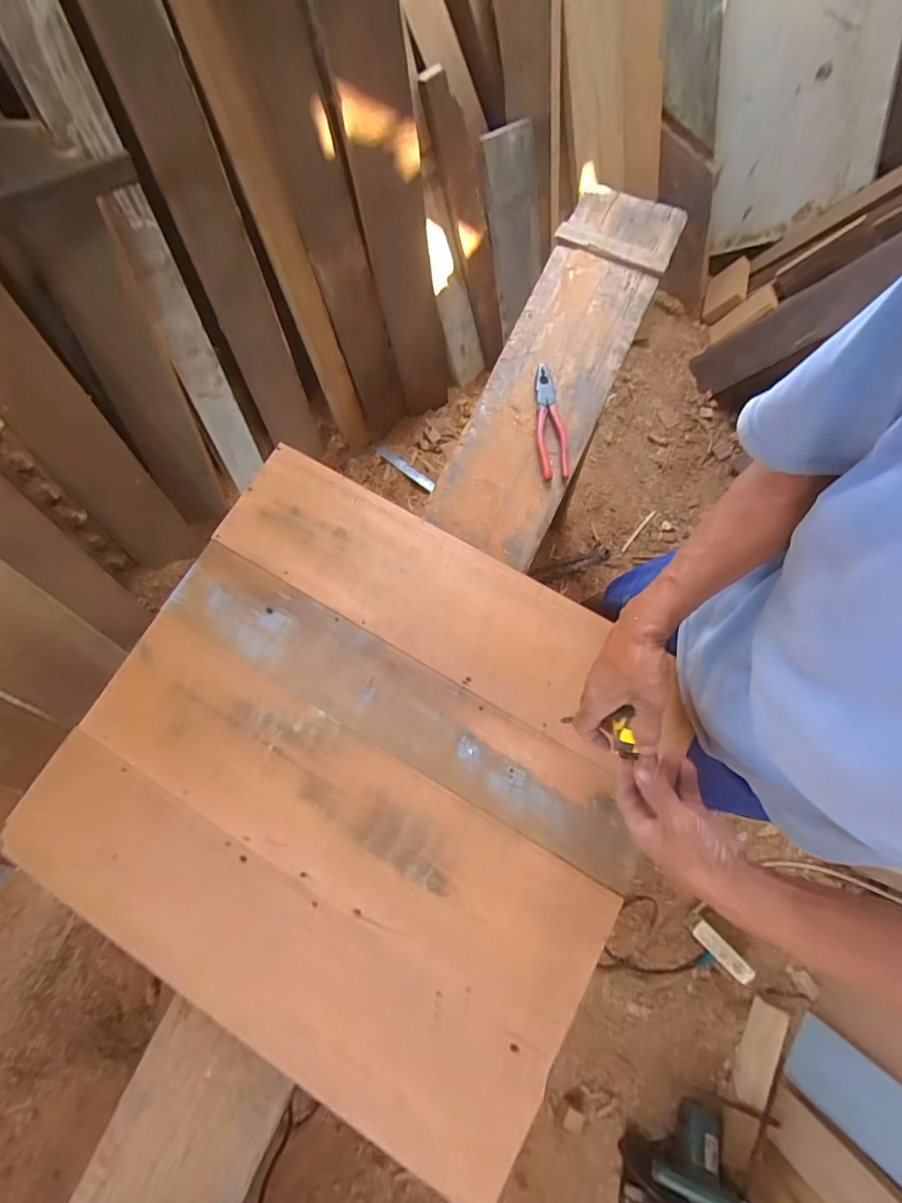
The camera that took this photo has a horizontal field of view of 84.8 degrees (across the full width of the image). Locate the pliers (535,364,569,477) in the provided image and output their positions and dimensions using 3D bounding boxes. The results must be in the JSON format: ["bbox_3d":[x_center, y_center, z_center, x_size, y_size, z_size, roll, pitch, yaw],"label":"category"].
[{"bbox_3d":[0.151,-0.280,0.762,0.042,0.019,0.187,-5,75,1],"label":"pliers"}]

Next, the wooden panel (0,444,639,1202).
[{"bbox_3d":[-0.114,0.199,0.627,0.678,0.019,0.634,28,78,9],"label":"wooden panel"}]

